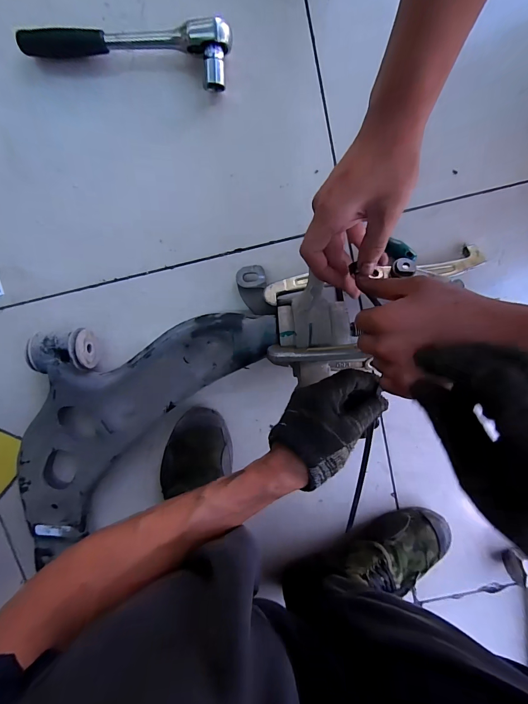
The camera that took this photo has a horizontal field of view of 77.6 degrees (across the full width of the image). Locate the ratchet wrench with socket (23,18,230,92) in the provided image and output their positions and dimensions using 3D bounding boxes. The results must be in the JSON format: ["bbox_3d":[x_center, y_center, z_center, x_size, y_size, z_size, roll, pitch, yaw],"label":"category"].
[{"bbox_3d":[-0.164,-0.365,0.391,0.246,0.036,0.063,7,98,-1],"label":"ratchet wrench with socket"}]

